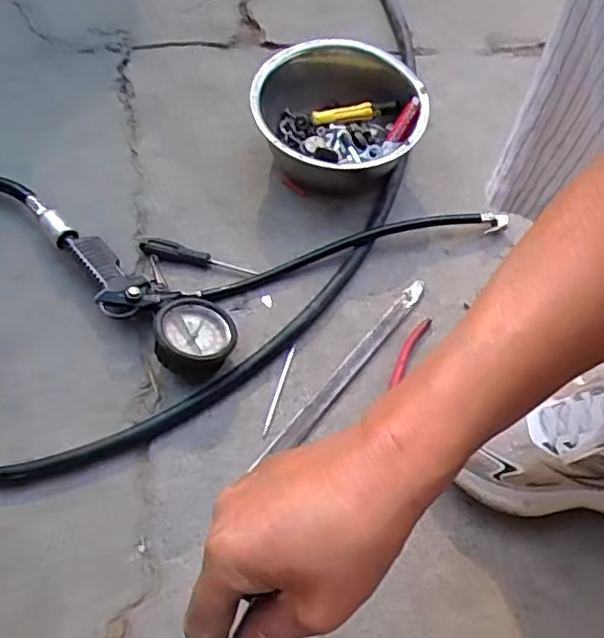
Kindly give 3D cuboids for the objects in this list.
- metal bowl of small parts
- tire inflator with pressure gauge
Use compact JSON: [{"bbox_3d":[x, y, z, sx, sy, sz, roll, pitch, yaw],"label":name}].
[{"bbox_3d":[0.040,-0.220,0.685,0.179,0.091,0.178,1,60,-1],"label":"metal bowl of small parts"},{"bbox_3d":[-0.031,-0.116,0.649,0.424,0.048,0.271,-30,65,-17],"label":"tire inflator with pressure gauge"}]

